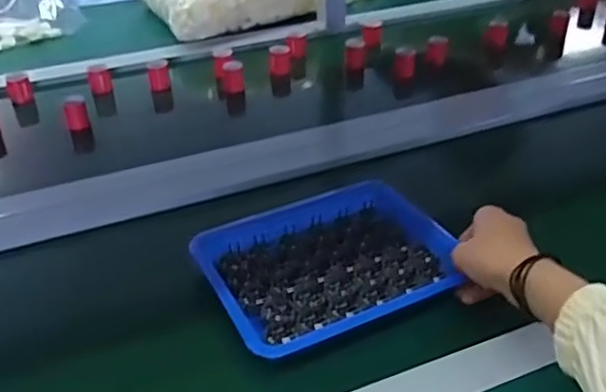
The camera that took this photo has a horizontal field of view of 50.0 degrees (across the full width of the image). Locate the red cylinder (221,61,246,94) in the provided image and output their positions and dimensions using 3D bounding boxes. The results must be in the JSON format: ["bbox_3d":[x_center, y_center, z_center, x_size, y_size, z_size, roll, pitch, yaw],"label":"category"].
[{"bbox_3d":[-0.100,-0.170,0.932,0.032,0.043,0.024,-7,33,-8],"label":"red cylinder"}]

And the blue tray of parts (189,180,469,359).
[{"bbox_3d":[0.023,0.055,0.589,0.214,0.025,0.173,-12,38,-22],"label":"blue tray of parts"}]

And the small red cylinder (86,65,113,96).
[{"bbox_3d":[-0.294,-0.169,0.942,0.032,0.039,0.024,-12,34,-14],"label":"small red cylinder"}]

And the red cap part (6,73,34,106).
[{"bbox_3d":[-0.398,-0.151,0.914,0.031,0.040,0.031,-15,35,-18],"label":"red cap part"}]

